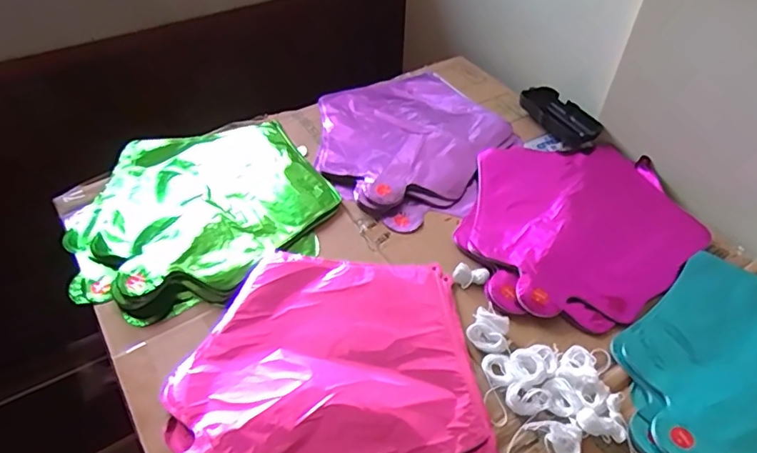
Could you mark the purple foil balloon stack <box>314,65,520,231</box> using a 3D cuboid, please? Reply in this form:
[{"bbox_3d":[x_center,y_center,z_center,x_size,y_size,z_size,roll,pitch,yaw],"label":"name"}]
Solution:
[{"bbox_3d":[0.036,-0.109,0.625,0.234,0.021,0.243,-30,55,-26],"label":"purple foil balloon stack"}]

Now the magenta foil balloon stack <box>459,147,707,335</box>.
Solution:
[{"bbox_3d":[0.207,-0.004,0.534,0.229,0.024,0.246,10,48,7],"label":"magenta foil balloon stack"}]

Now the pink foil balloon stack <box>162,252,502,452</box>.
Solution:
[{"bbox_3d":[-0.039,0.121,0.404,0.225,0.018,0.243,-5,48,-7],"label":"pink foil balloon stack"}]

